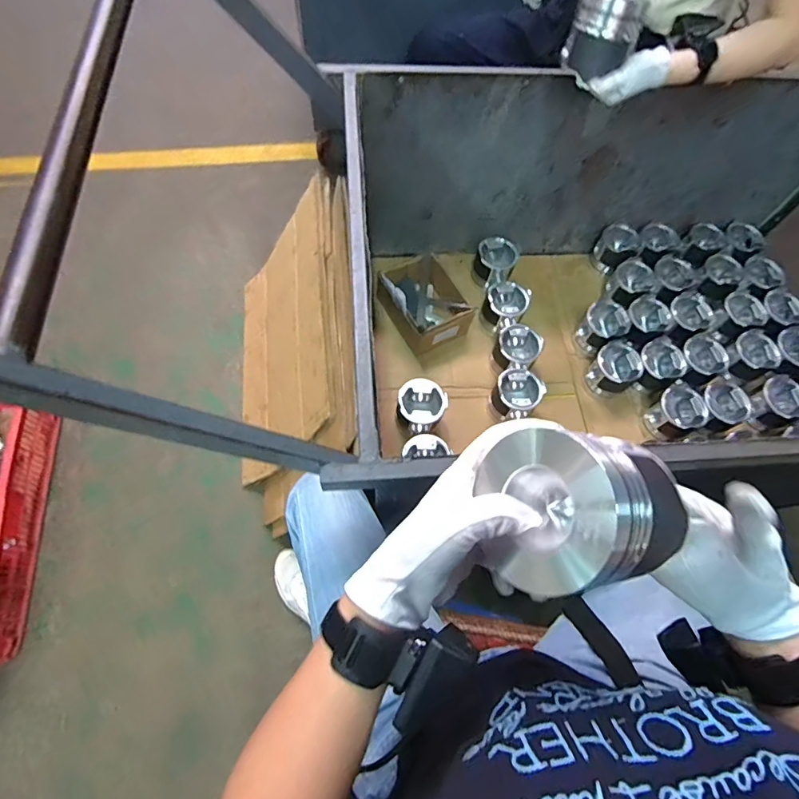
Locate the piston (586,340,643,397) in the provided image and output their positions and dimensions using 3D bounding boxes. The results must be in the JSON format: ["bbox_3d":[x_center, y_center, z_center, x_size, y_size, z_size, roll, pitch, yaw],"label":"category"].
[{"bbox_3d":[0.488,-0.070,1.057,0.105,0.086,0.096,1,65,-3],"label":"piston"}]

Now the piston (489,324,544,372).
[{"bbox_3d":[0.264,-0.112,1.058,0.101,0.075,0.098,-38,73,-19],"label":"piston"}]

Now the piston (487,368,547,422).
[{"bbox_3d":[0.248,-0.006,1.004,0.095,0.090,0.099,1,65,-3],"label":"piston"}]

